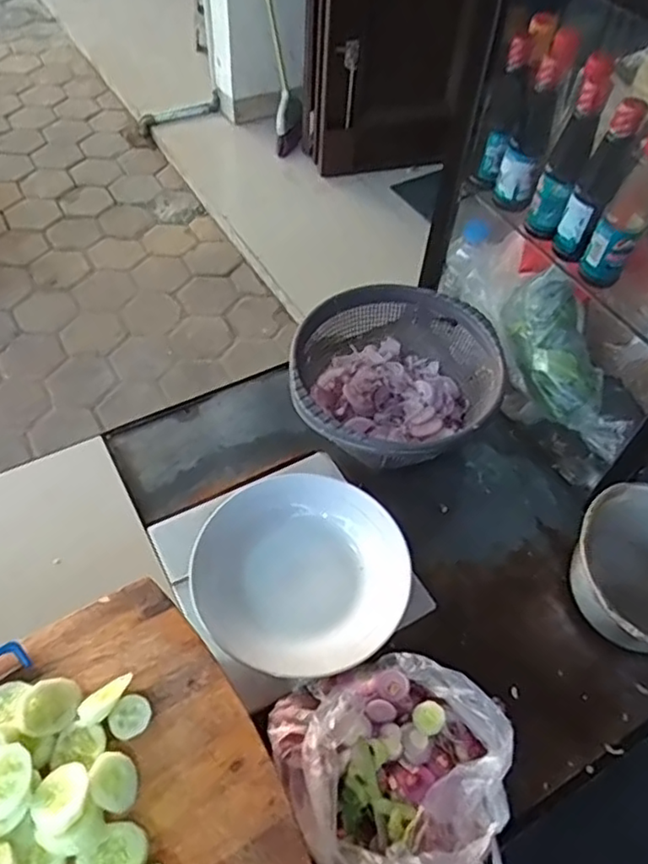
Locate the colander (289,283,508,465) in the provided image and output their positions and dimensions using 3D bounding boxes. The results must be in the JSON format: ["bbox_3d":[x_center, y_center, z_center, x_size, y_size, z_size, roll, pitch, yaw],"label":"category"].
[{"bbox_3d":[0.087,-0.057,0.794,0.245,0.097,0.239,-1,53,-5],"label":"colander"}]

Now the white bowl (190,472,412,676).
[{"bbox_3d":[-0.024,0.146,0.683,0.219,0.052,0.189,-5,54,-8],"label":"white bowl"}]

